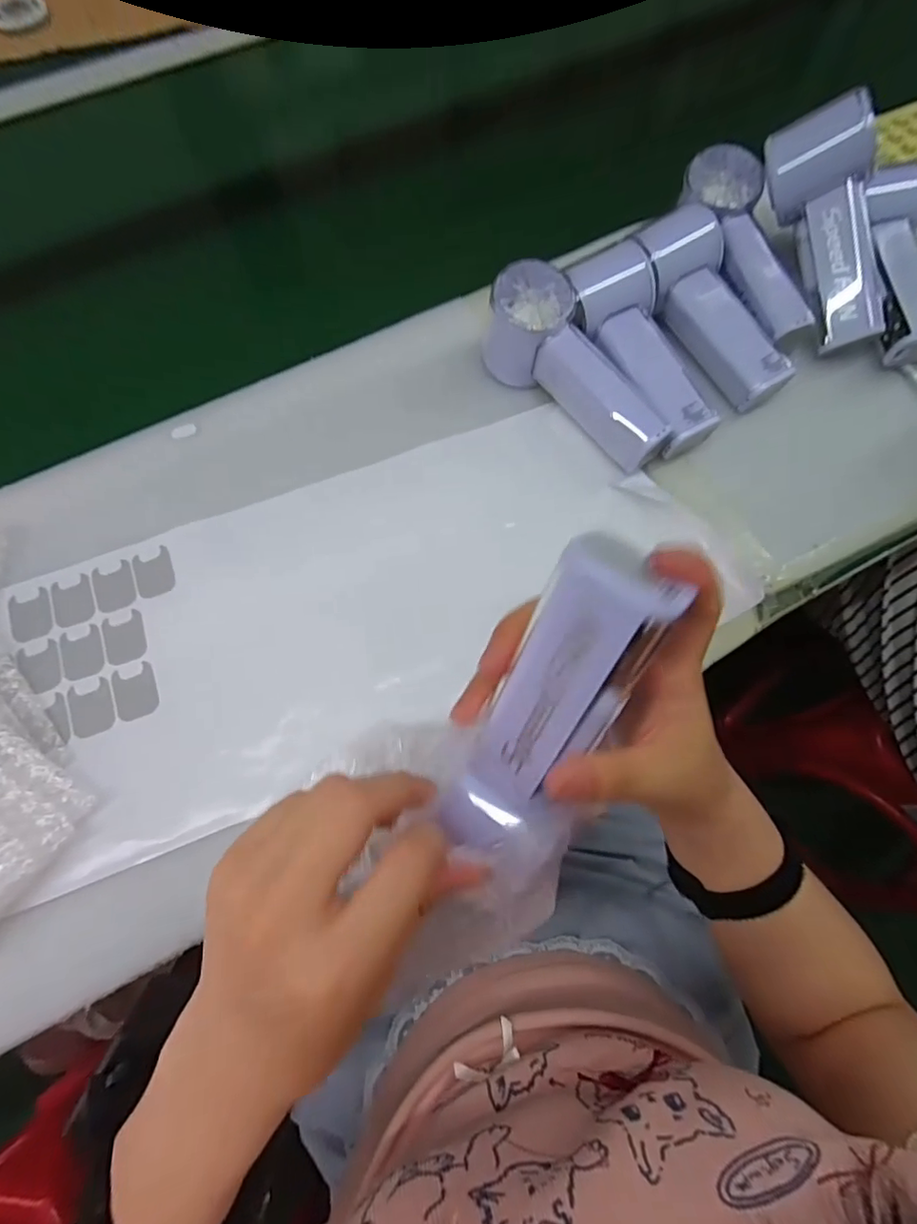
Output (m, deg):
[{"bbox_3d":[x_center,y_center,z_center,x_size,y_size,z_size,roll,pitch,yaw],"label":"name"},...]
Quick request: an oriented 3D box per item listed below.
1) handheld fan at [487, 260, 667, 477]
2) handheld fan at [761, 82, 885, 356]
[{"bbox_3d":[0.083,-0.165,0.368,0.148,0.057,0.050,43,77,14],"label":"handheld fan"},{"bbox_3d":[0.262,-0.266,0.387,0.058,0.048,0.146,-5,108,34],"label":"handheld fan"}]

